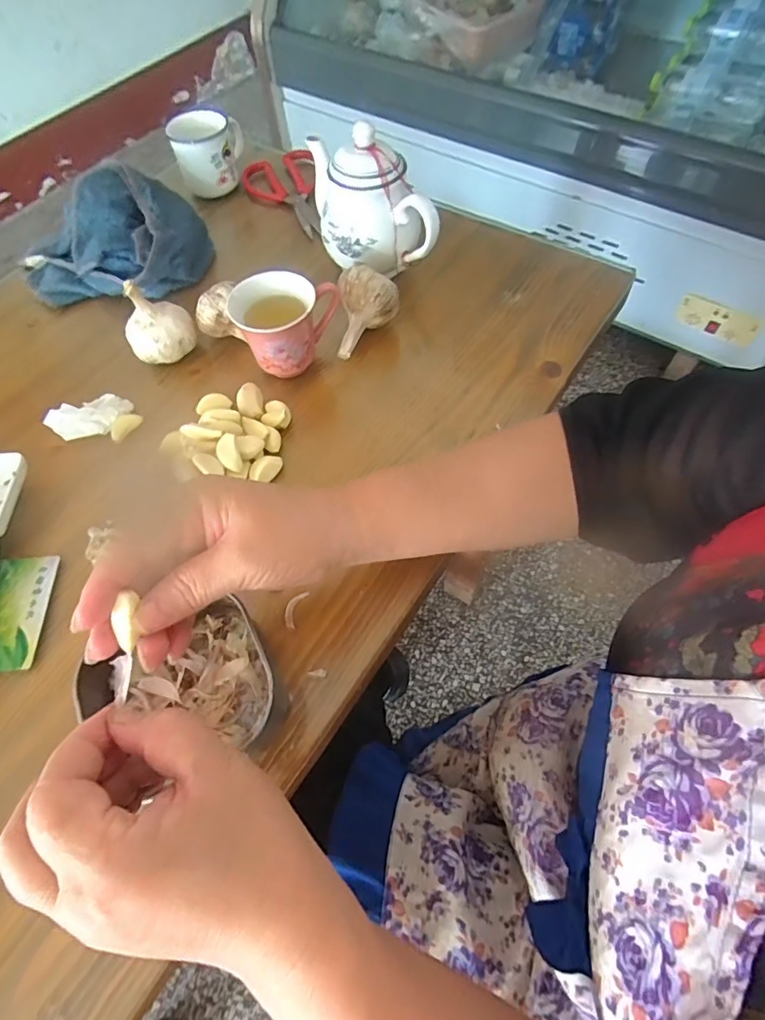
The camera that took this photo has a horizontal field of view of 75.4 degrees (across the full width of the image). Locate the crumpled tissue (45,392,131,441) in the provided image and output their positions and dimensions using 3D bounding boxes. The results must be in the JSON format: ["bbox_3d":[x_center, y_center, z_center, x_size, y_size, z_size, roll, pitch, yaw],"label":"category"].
[{"bbox_3d":[-0.255,-0.082,0.435,0.067,0.023,0.028,-29,63,-29],"label":"crumpled tissue"}]

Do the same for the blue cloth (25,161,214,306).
[{"bbox_3d":[-0.292,-0.288,0.520,0.201,0.068,0.127,0,62,3],"label":"blue cloth"}]

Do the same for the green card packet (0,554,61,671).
[{"bbox_3d":[-0.273,0.074,0.365,0.051,0.004,0.085,-4,62,1],"label":"green card packet"}]

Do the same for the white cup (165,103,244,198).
[{"bbox_3d":[-0.206,-0.430,0.587,0.067,0.069,0.083,1,62,4],"label":"white cup"}]

